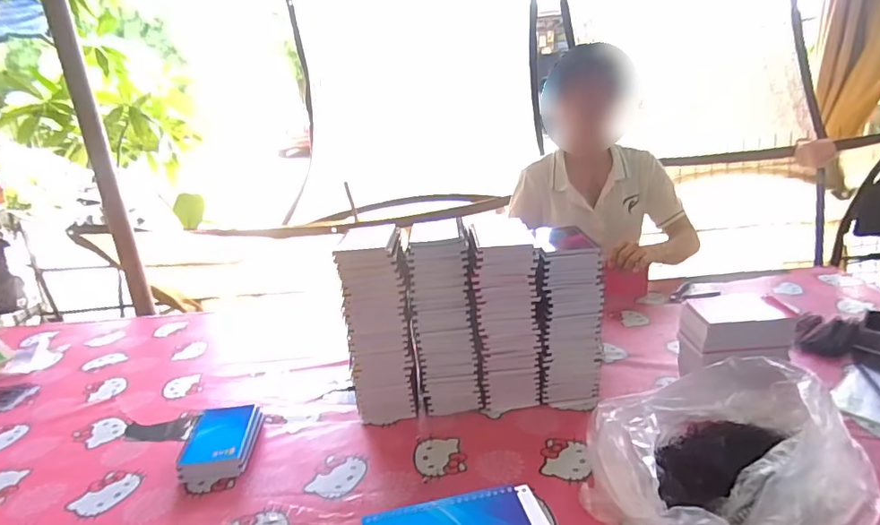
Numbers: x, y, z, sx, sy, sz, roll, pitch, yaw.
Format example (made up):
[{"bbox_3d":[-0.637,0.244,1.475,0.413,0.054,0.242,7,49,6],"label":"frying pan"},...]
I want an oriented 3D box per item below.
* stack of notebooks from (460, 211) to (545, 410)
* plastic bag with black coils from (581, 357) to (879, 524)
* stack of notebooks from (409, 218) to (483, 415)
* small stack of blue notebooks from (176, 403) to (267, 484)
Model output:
[{"bbox_3d":[0.103,0.077,0.819,0.095,0.280,0.137,-4,19,0],"label":"stack of notebooks"},{"bbox_3d":[0.335,0.223,0.605,0.275,0.134,0.271,13,25,42],"label":"plastic bag with black coils"},{"bbox_3d":[0.008,0.080,0.830,0.100,0.292,0.131,-4,19,-1],"label":"stack of notebooks"},{"bbox_3d":[-0.328,0.268,0.758,0.088,0.035,0.138,-5,19,-3],"label":"small stack of blue notebooks"}]

